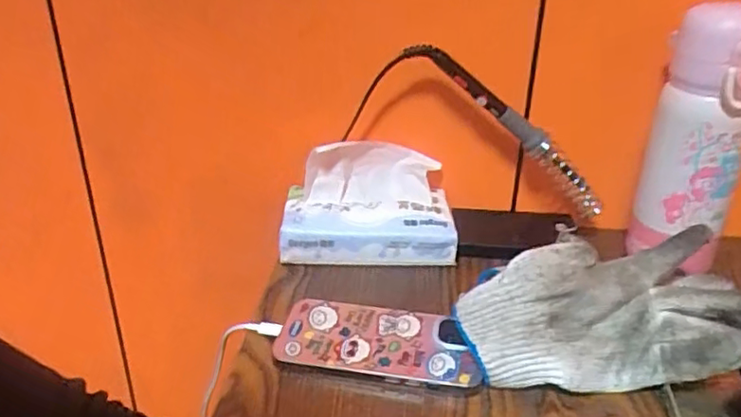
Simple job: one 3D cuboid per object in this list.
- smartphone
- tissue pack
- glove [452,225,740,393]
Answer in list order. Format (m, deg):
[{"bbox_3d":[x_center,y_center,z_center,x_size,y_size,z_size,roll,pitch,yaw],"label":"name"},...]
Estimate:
[{"bbox_3d":[0.005,0.096,0.448,0.141,0.014,0.069,7,29,11],"label":"smartphone"},{"bbox_3d":[-0.003,-0.007,0.567,0.152,0.080,0.088,-1,28,0],"label":"tissue pack"},{"bbox_3d":[0.161,0.074,0.422,0.201,0.078,0.094,2,28,4],"label":"glove"}]

